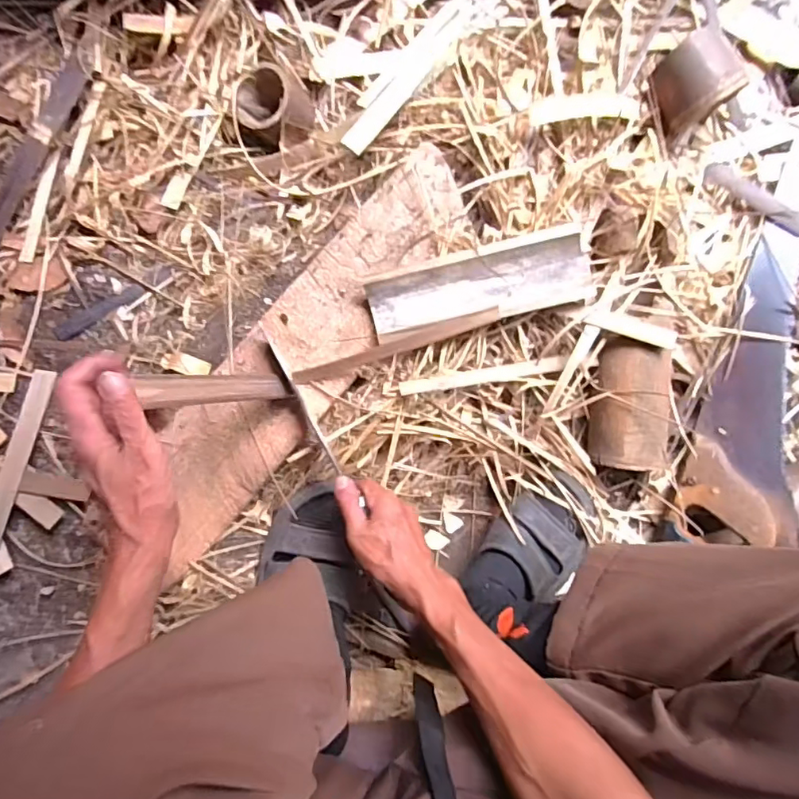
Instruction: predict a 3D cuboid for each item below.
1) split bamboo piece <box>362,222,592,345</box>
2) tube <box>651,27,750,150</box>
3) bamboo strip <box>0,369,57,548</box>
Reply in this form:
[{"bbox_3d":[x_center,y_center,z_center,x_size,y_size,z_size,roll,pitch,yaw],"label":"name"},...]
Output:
[{"bbox_3d":[0.088,-0.120,0.577,0.239,0.040,0.080,-14,88,-3],"label":"split bamboo piece"},{"bbox_3d":[0.323,-0.347,0.613,0.080,0.077,0.081,-38,89,-3],"label":"tube"},{"bbox_3d":[-0.423,0.078,0.599,0.024,0.006,0.226,16,79,-21],"label":"bamboo strip"}]

